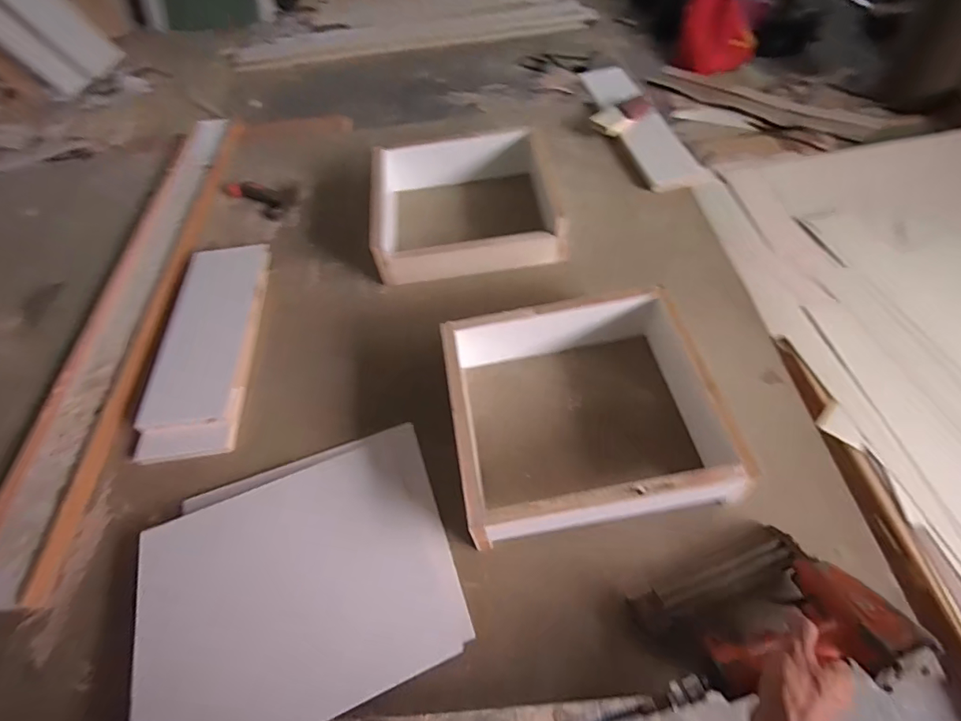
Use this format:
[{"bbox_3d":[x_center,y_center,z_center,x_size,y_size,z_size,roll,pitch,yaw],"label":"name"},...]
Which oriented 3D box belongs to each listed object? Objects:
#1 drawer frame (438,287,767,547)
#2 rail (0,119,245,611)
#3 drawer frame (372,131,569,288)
[{"bbox_3d":[0.136,0.068,0.665,0.345,0.107,0.321,-9,55,-1],"label":"drawer frame"},{"bbox_3d":[-0.650,-0.145,0.907,0.125,0.029,1.102,-4,55,3],"label":"rail"},{"bbox_3d":[-0.030,-0.315,0.941,0.343,0.095,0.322,-7,55,0],"label":"drawer frame"}]

